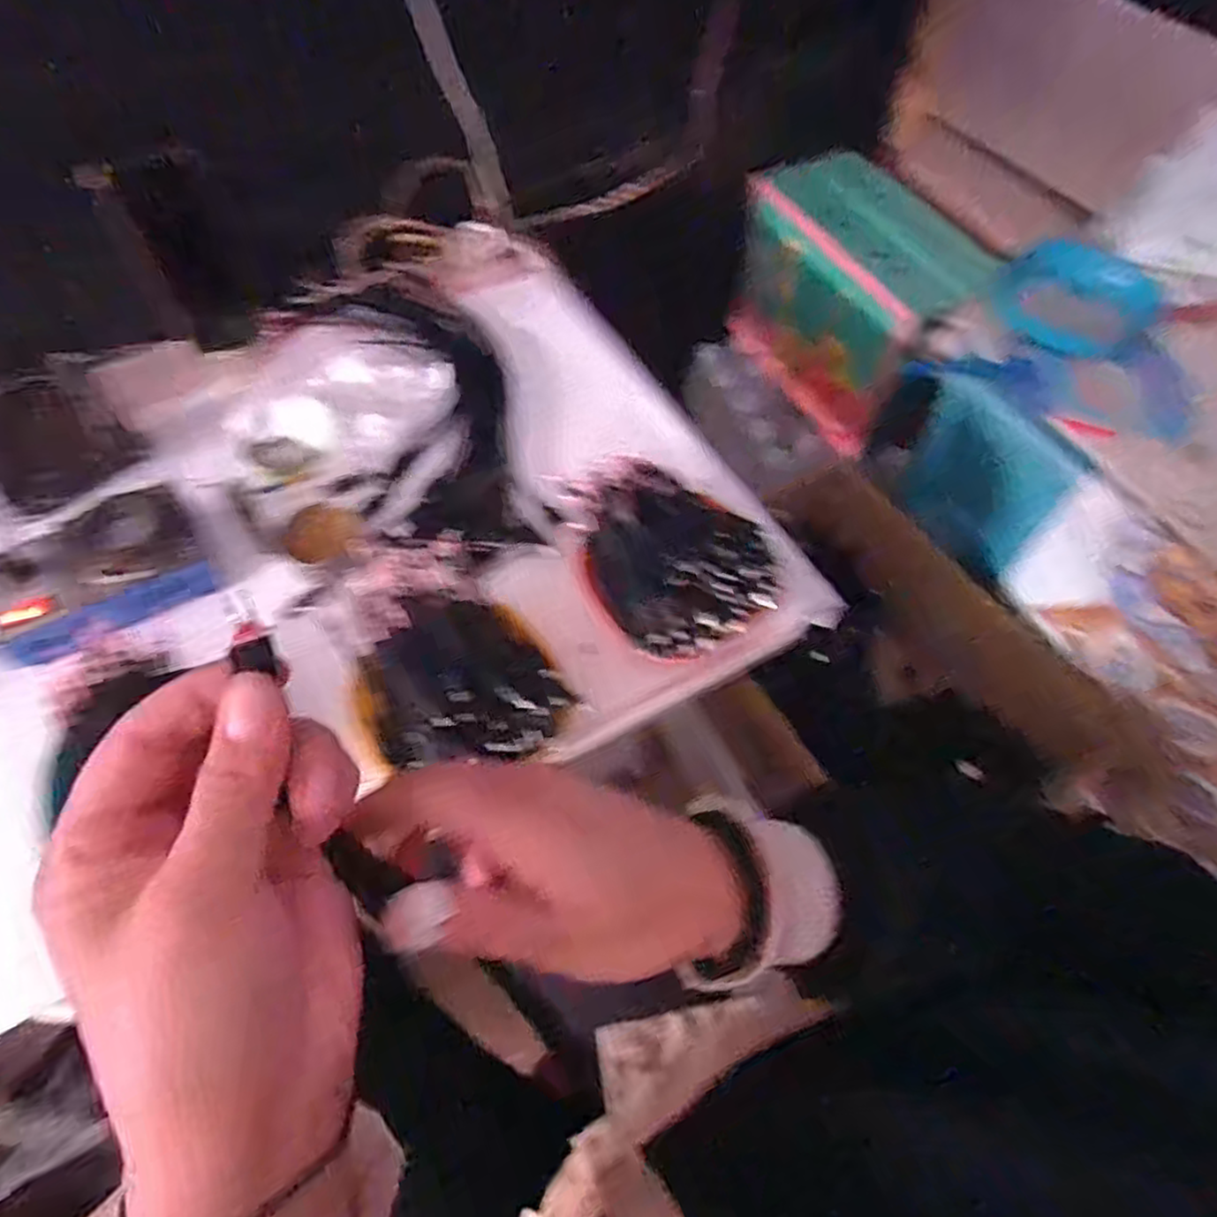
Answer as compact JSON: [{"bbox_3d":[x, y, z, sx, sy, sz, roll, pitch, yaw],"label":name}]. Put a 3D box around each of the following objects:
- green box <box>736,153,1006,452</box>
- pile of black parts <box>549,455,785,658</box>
[{"bbox_3d":[0.335,-0.425,0.984,0.168,0.234,0.324,-30,65,-15],"label":"green box"},{"bbox_3d":[0.044,-0.049,0.540,0.133,0.053,0.175,-26,64,-13],"label":"pile of black parts"}]

